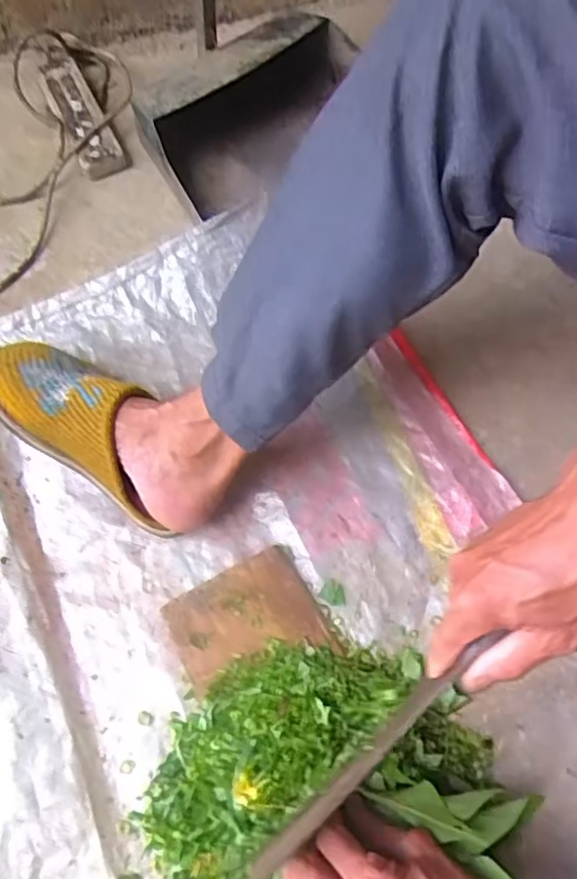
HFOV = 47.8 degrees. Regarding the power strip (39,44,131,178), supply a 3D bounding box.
[{"bbox_3d":[-0.264,-0.416,0.818,0.055,0.035,0.204,-25,70,-10],"label":"power strip"}]

